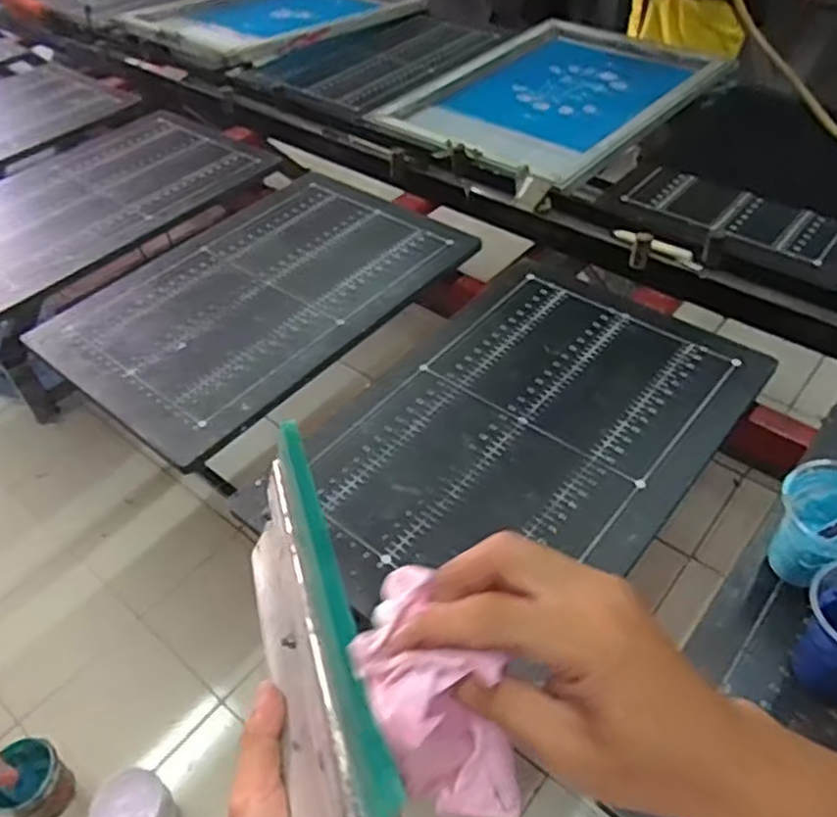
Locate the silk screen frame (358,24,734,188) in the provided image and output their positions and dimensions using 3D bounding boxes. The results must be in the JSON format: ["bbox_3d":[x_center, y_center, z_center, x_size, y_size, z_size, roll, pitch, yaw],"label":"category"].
[{"bbox_3d":[0.294,-0.686,1.531,0.505,0.044,0.762,30,55,29],"label":"silk screen frame"}]

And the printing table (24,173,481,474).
[{"bbox_3d":[-0.247,-0.185,1.119,0.399,0.036,0.593,29,54,28],"label":"printing table"}]

